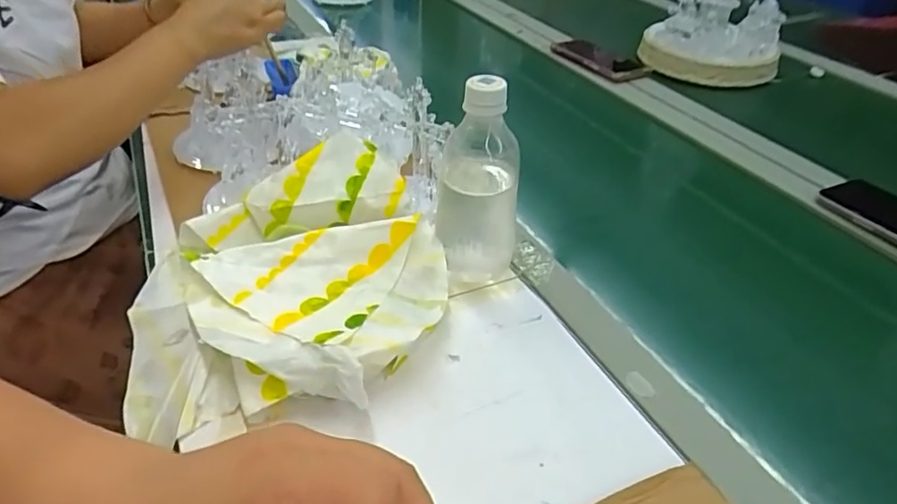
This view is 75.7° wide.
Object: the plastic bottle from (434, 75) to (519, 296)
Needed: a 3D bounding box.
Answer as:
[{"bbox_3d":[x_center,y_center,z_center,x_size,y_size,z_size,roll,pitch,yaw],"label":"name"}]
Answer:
[{"bbox_3d":[0.025,-0.055,0.469,0.065,0.176,0.056,2,38,0],"label":"plastic bottle"}]

